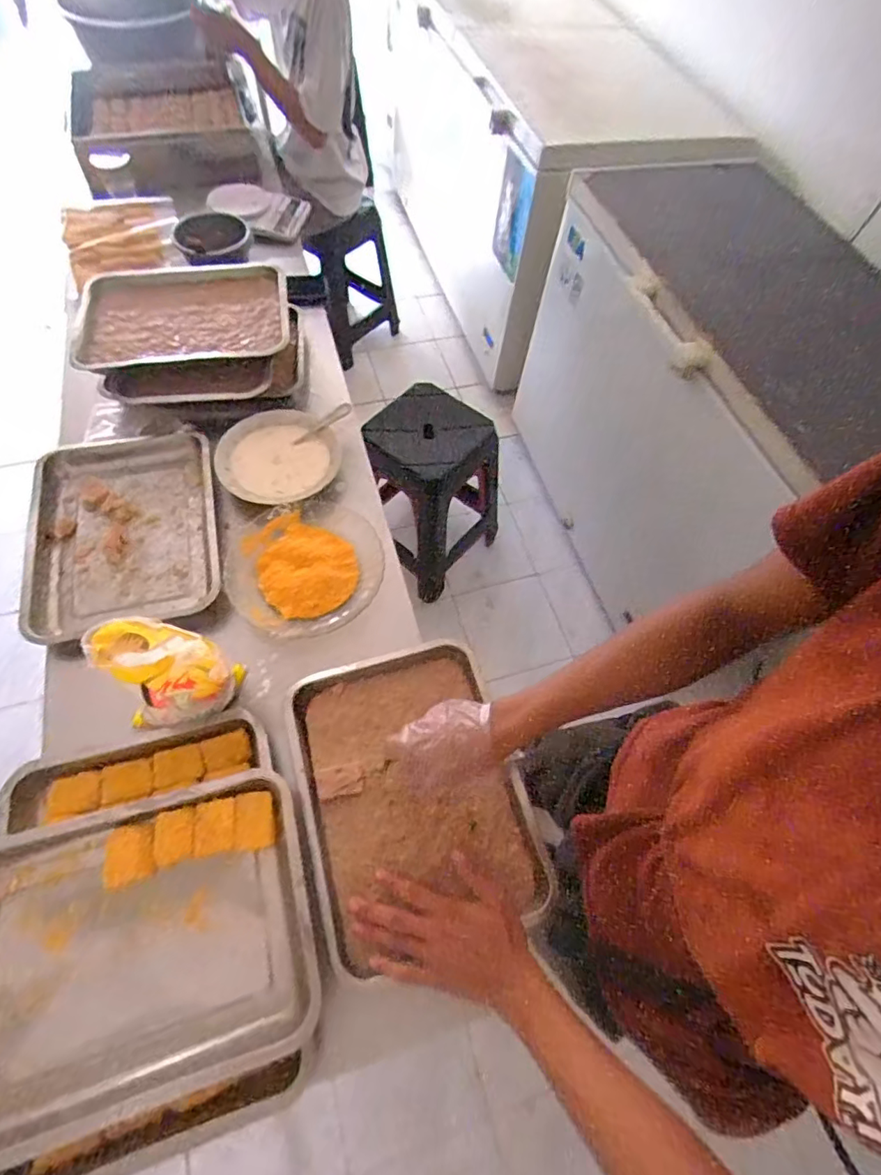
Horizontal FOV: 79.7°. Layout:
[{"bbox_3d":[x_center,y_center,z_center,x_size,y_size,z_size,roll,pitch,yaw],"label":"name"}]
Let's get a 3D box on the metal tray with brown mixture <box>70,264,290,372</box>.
[{"bbox_3d":[-0.438,-0.459,0.903,0.348,0.040,0.240,-5,62,-6],"label":"metal tray with brown mixture"}]

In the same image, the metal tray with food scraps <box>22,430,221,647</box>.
[{"bbox_3d":[-0.470,-0.085,0.792,0.258,0.038,0.334,-12,63,-10],"label":"metal tray with food scraps"}]

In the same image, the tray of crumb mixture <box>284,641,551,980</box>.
[{"bbox_3d":[-0.035,0.233,0.631,0.248,0.032,0.323,-16,64,-12],"label":"tray of crumb mixture"}]

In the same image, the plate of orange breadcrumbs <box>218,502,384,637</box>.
[{"bbox_3d":[-0.196,-0.033,0.764,0.215,0.022,0.203,1,61,-3],"label":"plate of orange breadcrumbs"}]

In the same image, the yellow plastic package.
[{"bbox_3d":[-0.308,0.099,0.603,0.117,0.154,0.087,-2,62,-4],"label":"yellow plastic package"}]

